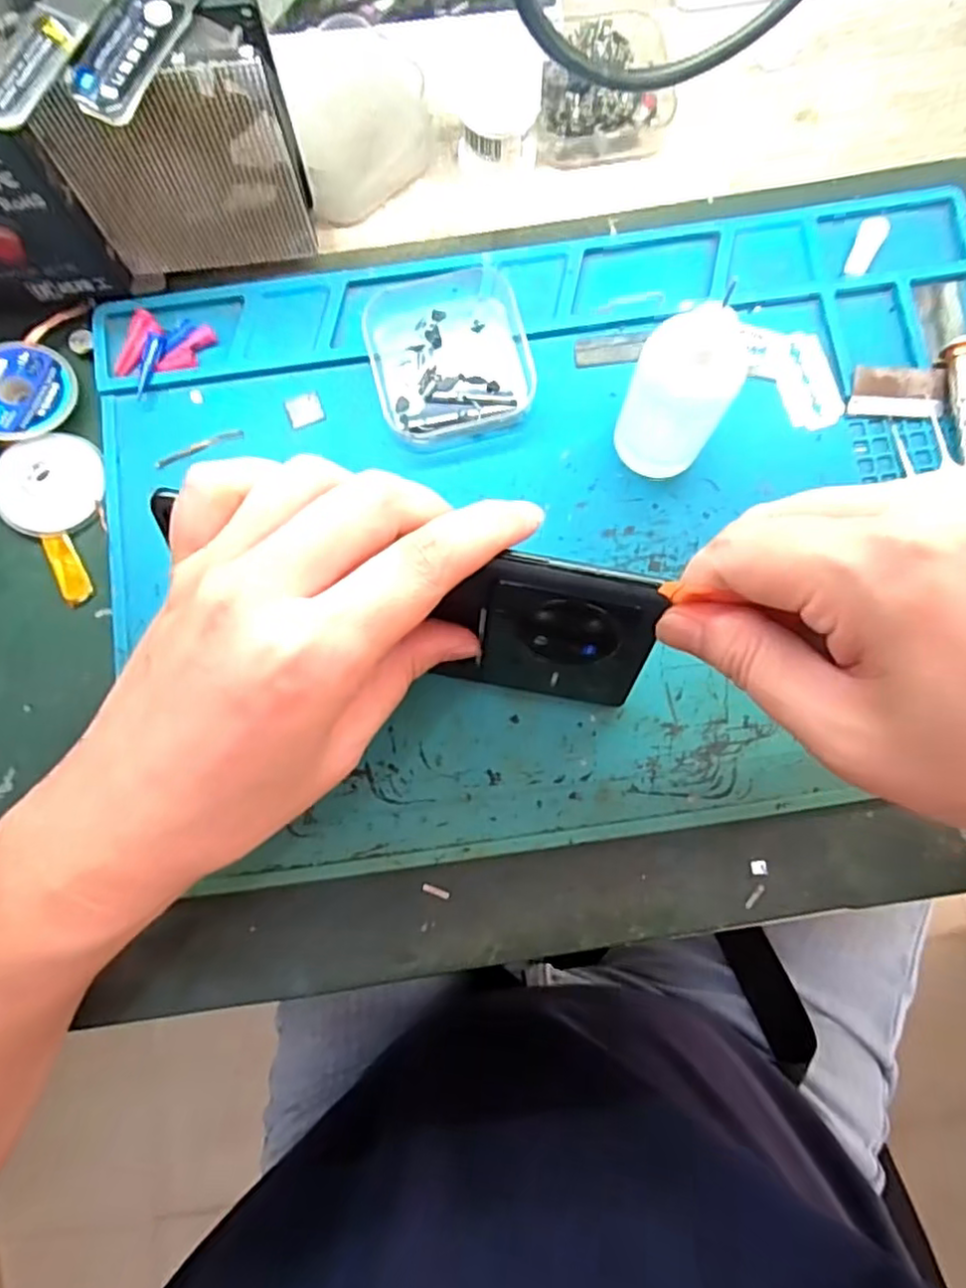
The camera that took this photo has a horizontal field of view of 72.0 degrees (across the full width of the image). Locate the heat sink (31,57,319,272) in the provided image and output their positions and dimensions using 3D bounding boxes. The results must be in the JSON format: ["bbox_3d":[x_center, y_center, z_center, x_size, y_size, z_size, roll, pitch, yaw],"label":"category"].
[{"bbox_3d":[-0.110,-0.175,0.250,0.077,0.080,0.020,-14,82,-1],"label":"heat sink"}]

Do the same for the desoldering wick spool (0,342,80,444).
[{"bbox_3d":[-0.192,-0.105,0.275,0.046,0.008,0.046,3,72,-10],"label":"desoldering wick spool"}]

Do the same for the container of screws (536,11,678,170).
[{"bbox_3d":[0.056,-0.248,0.295,0.058,0.020,0.064,7,82,2],"label":"container of screws"}]

